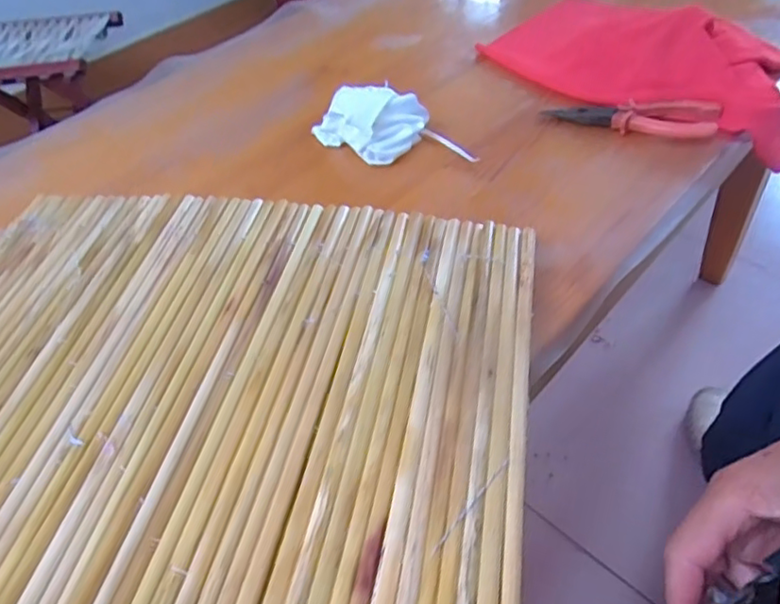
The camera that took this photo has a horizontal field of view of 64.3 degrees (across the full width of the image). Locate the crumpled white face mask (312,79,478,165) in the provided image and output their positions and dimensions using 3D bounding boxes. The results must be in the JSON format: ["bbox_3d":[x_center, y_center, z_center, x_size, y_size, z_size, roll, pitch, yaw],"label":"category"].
[{"bbox_3d":[0.000,-0.172,0.596,0.150,0.050,0.064,-1,47,7],"label":"crumpled white face mask"}]

